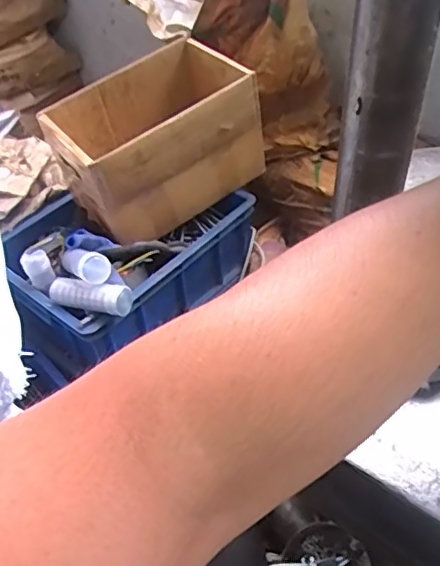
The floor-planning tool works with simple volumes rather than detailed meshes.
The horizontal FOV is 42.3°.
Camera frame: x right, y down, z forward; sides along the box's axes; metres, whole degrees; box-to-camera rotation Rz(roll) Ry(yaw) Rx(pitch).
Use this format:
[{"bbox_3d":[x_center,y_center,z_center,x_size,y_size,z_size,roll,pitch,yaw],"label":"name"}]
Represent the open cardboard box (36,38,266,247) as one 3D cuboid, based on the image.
[{"bbox_3d":[-0.111,-0.242,0.982,0.320,0.202,0.209,-28,50,-22],"label":"open cardboard box"}]

